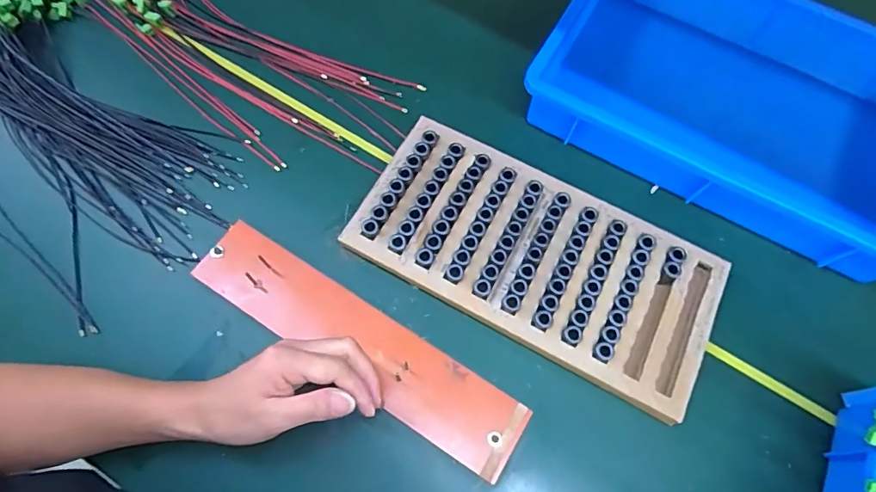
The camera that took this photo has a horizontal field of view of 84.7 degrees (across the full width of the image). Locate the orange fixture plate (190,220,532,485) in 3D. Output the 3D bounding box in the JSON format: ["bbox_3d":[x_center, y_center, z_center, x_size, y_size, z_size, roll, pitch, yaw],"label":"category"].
[{"bbox_3d":[-0.075,0.091,0.452,0.334,0.013,0.071,32,70,8],"label":"orange fixture plate"}]

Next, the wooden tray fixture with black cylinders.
[{"bbox_3d":[0.100,0.012,0.494,0.360,0.034,0.173,27,69,8],"label":"wooden tray fixture with black cylinders"}]

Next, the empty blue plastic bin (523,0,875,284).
[{"bbox_3d":[0.351,-0.177,0.569,0.430,0.097,0.302,28,69,9],"label":"empty blue plastic bin"}]

